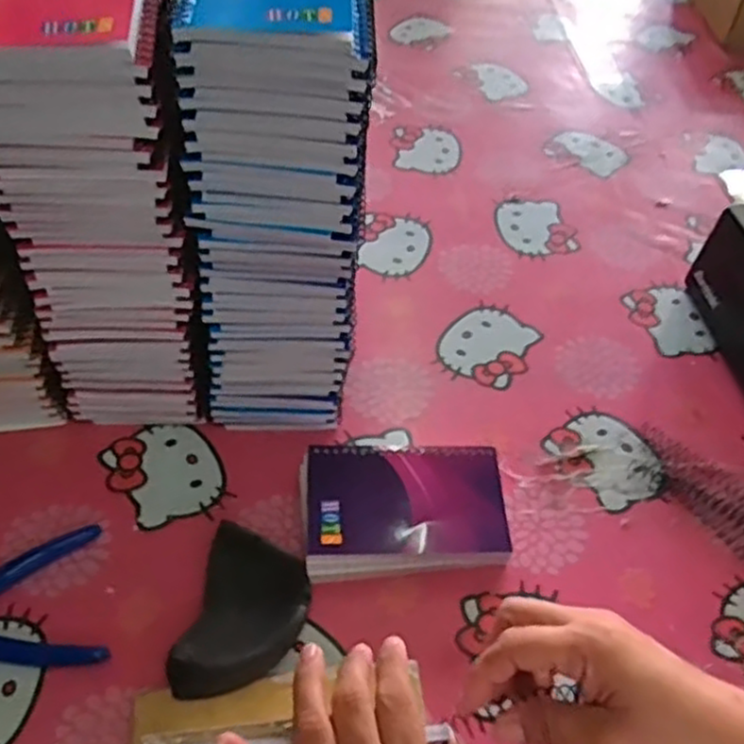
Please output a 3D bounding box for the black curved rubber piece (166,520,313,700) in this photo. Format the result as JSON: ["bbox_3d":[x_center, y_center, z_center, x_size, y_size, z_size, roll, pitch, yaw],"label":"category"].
[{"bbox_3d":[-0.076,0.148,0.443,0.066,0.022,0.097,13,52,6],"label":"black curved rubber piece"}]

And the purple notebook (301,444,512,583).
[{"bbox_3d":[0.021,0.094,0.493,0.132,0.027,0.087,-2,52,-6],"label":"purple notebook"}]

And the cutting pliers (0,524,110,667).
[{"bbox_3d":[-0.221,0.141,0.443,0.109,0.011,0.087,-9,53,-12],"label":"cutting pliers"}]

